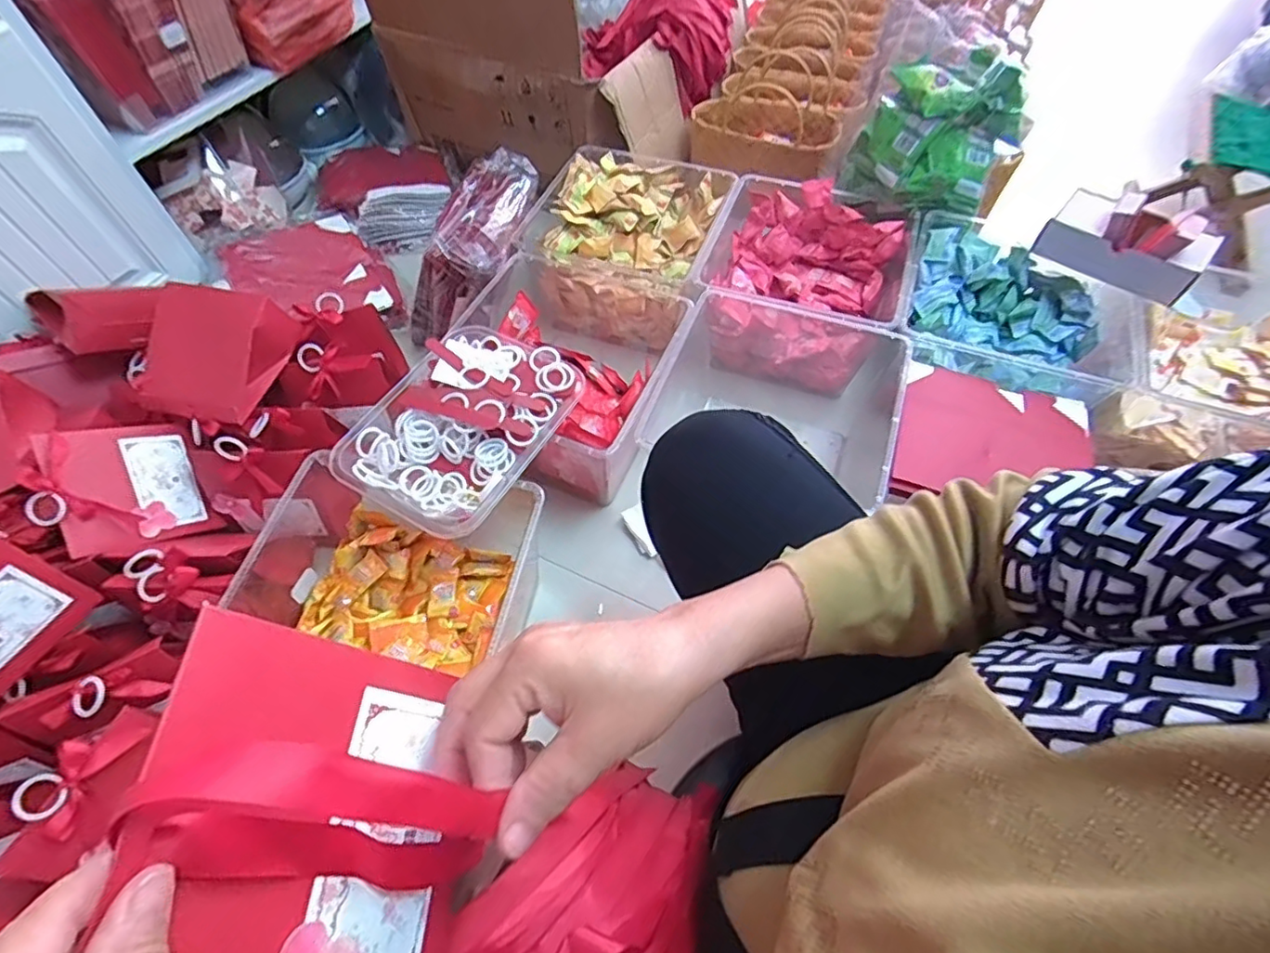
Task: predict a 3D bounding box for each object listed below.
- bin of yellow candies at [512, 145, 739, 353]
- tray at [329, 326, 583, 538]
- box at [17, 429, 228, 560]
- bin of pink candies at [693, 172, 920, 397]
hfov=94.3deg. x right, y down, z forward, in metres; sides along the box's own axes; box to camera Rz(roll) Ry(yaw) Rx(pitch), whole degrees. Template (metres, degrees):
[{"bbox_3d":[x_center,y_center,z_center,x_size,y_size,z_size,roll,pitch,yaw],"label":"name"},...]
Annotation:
[{"bbox_3d":[-0.014,-0.395,1.050,0.317,0.188,0.323,16,59,11],"label":"bin of yellow candies"},{"bbox_3d":[-0.207,-0.066,0.696,0.201,0.056,0.263,29,62,18],"label":"tray"},{"bbox_3d":[-0.635,0.014,0.730,0.034,0.170,0.151,-17,94,24],"label":"box"},{"bbox_3d":[0.278,-0.317,1.001,0.310,0.189,0.313,16,59,11],"label":"bin of pink candies"}]

